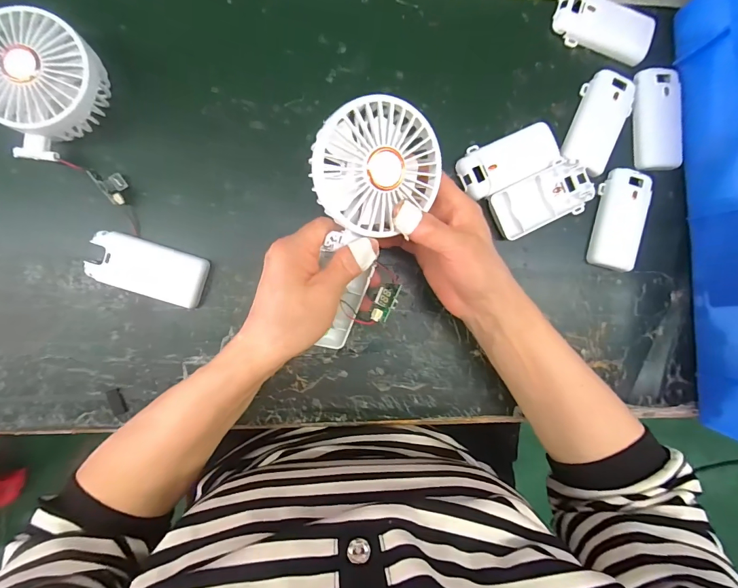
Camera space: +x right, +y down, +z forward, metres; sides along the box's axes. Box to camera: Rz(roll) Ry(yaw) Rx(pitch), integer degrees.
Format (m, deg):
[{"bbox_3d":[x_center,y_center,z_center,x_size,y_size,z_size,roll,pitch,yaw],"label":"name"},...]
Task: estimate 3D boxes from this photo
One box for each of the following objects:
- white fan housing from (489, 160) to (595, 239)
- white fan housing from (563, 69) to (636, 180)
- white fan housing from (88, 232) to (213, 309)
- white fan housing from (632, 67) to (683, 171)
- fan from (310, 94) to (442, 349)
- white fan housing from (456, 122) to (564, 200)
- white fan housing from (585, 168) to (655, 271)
[{"bbox_3d":[0.159,-0.087,0.350,0.097,0.012,0.046,-26,93,-4],"label":"white fan housing"},{"bbox_3d":[0.213,-0.158,0.349,0.045,0.013,0.094,22,89,-5],"label":"white fan housing"},{"bbox_3d":[-0.185,-0.021,0.319,0.086,0.017,0.044,18,90,-5],"label":"white fan housing"},{"bbox_3d":[0.271,-0.165,0.358,0.041,0.014,0.093,-7,92,-4],"label":"white fan housing"},{"bbox_3d":[-0.001,-0.036,0.268,0.080,0.035,0.184,9,113,-5],"label":"fan"},{"bbox_3d":[0.127,-0.122,0.348,0.095,0.015,0.045,-25,93,-4],"label":"white fan housing"},{"bbox_3d":[0.235,-0.071,0.354,0.041,0.013,0.093,14,90,-5],"label":"white fan housing"}]

